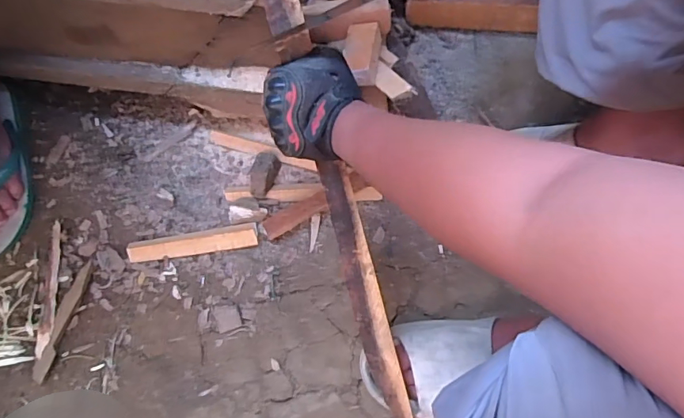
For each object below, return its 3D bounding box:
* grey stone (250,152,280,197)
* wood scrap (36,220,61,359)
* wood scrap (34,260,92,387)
[{"bbox_3d":[-0.114,-0.049,0.690,0.033,0.028,0.063,23,78,6],"label":"grey stone"},{"bbox_3d":[-0.395,0.106,0.659,0.021,0.006,0.179,0,77,0],"label":"wood scrap"},{"bbox_3d":[-0.370,0.148,0.642,0.020,0.011,0.160,19,78,5],"label":"wood scrap"}]

